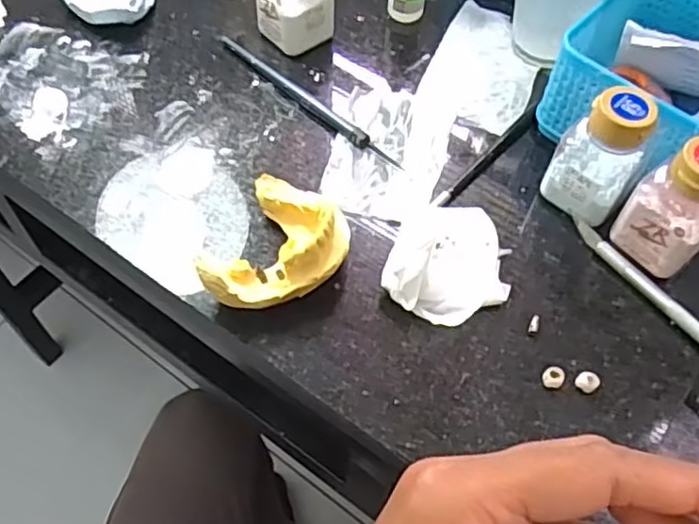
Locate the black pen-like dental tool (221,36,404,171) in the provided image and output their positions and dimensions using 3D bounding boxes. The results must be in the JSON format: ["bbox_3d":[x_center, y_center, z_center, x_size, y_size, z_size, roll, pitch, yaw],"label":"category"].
[{"bbox_3d":[-0.028,-0.102,0.413,0.151,0.006,0.009,40,65,21],"label":"black pen-like dental tool"}]

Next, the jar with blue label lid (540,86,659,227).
[{"bbox_3d":[0.133,-0.054,0.356,0.043,0.072,0.035,29,61,15],"label":"jar with blue label lid"}]

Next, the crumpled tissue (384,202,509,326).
[{"bbox_3d":[0.053,-0.003,0.346,0.060,0.026,0.076,16,58,8],"label":"crumpled tissue"}]

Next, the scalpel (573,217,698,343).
[{"bbox_3d":[0.166,0.024,0.345,0.008,0.008,0.131,-33,64,-20],"label":"scalpel"}]

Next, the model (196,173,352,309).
[{"bbox_3d":[-0.034,-0.007,0.342,0.062,0.034,0.085,20,59,10],"label":"model"}]

